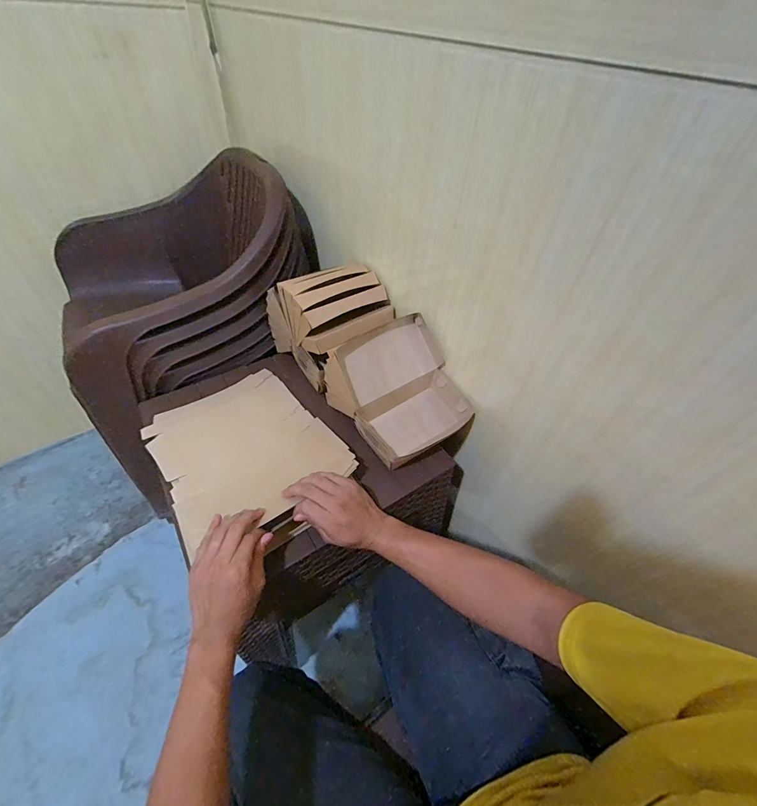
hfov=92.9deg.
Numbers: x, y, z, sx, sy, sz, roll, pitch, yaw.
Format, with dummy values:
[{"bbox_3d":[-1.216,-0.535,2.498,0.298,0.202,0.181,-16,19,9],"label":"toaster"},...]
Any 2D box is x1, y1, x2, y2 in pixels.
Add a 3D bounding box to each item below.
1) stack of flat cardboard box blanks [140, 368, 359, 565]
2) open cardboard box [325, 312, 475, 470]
[{"bbox_3d":[-0.225,0.083,0.623,0.267,0.041,0.331,-29,52,-24],"label":"stack of flat cardboard box blanks"},{"bbox_3d":[0.035,-0.025,0.632,0.182,0.137,0.216,-30,57,-27],"label":"open cardboard box"}]

